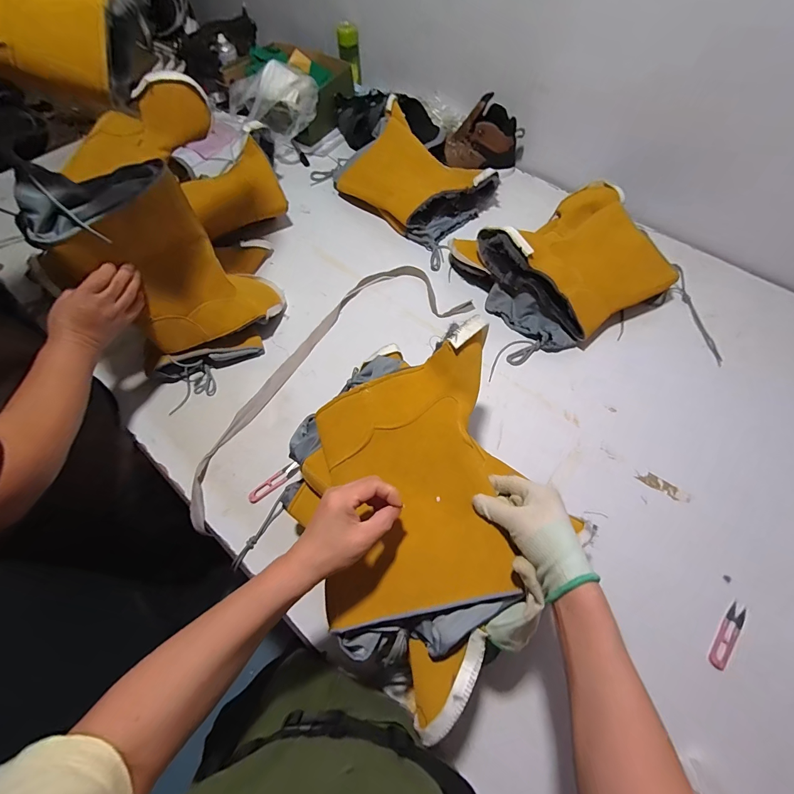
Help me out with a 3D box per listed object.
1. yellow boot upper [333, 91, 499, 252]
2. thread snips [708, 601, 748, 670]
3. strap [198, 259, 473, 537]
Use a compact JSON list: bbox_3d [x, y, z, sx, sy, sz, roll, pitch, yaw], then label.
[{"bbox_3d":[0.038,-0.579,0.954,0.365,0.136,0.252,40,70,19],"label":"yellow boot upper"},{"bbox_3d":[0.483,0.349,0.536,0.025,0.008,0.100,41,71,20],"label":"thread snips"},{"bbox_3d":[-0.151,-0.056,0.756,0.220,0.022,0.688,40,70,19],"label":"strap"}]

